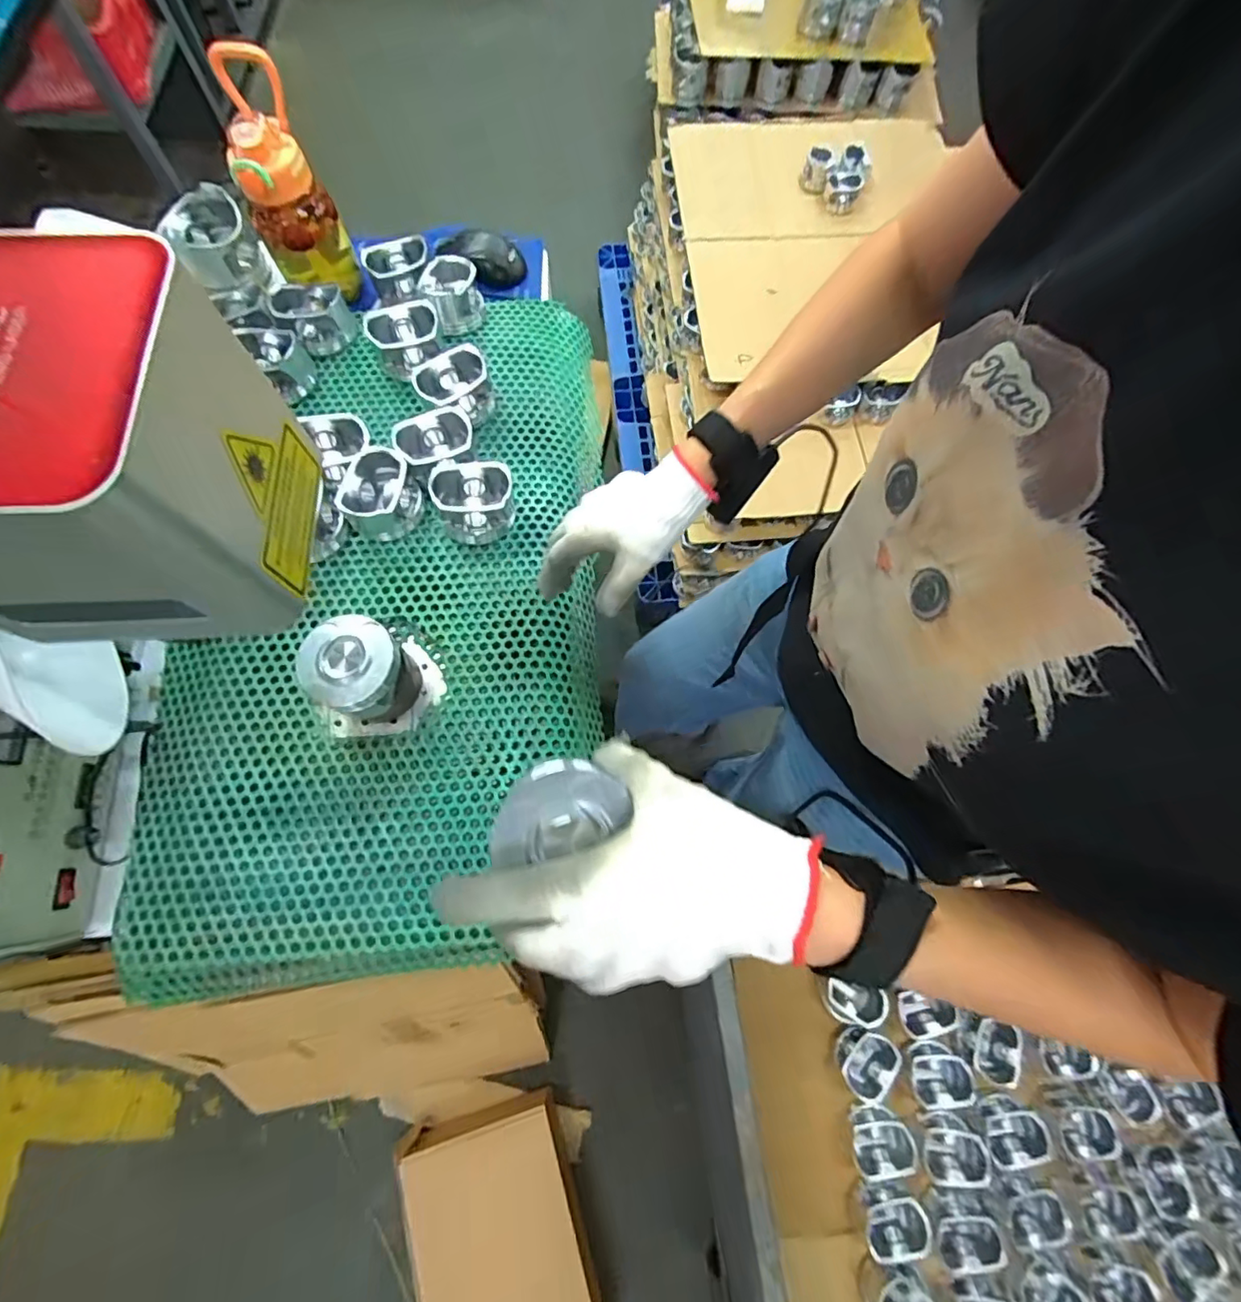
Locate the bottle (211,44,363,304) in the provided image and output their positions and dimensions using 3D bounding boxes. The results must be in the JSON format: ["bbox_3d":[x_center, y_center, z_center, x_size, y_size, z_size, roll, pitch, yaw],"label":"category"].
[{"bbox_3d":[-0.362,-0.496,0.596,0.087,0.193,0.109,-28,74,-9],"label":"bottle"}]

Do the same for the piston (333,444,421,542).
[{"bbox_3d":[-0.232,-0.153,0.539,0.066,0.042,0.071,0,72,-1],"label":"piston"}]

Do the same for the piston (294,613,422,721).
[{"bbox_3d":[-0.214,0.019,0.471,0.071,0.083,0.072,34,74,10],"label":"piston"}]

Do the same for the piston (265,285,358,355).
[{"bbox_3d":[-0.341,-0.375,0.623,0.072,0.047,0.069,0,72,-1],"label":"piston"}]

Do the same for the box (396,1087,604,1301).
[{"bbox_3d":[-0.194,0.941,0.890,0.260,0.094,0.349,-21,73,-7],"label":"box"}]

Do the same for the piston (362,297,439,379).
[{"bbox_3d":[-0.230,-0.336,0.606,0.076,0.046,0.069,-17,73,-6],"label":"piston"}]

